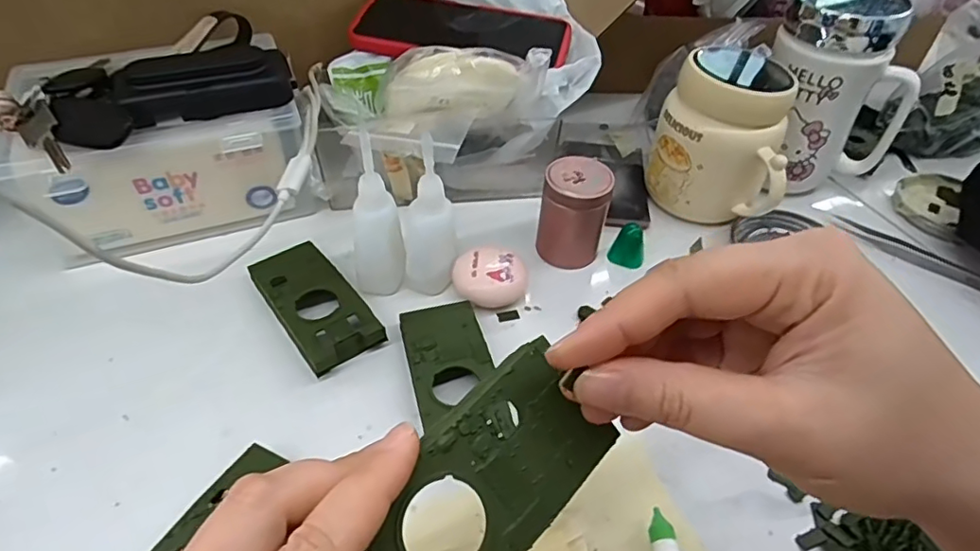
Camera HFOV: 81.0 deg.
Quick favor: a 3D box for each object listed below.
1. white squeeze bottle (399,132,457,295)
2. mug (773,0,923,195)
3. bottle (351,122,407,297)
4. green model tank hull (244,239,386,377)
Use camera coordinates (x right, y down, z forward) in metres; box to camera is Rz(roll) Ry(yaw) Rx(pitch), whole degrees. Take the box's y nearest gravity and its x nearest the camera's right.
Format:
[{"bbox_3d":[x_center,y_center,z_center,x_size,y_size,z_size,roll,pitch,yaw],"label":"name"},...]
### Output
[{"bbox_3d":[-0.038,-0.036,0.352,0.031,0.100,0.030,0,46,-3],"label":"white squeeze bottle"},{"bbox_3d":[0.251,-0.138,0.425,0.090,0.129,0.073,-5,47,-8],"label":"mug"},{"bbox_3d":[-0.069,-0.034,0.347,0.029,0.107,0.023,1,46,-2],"label":"bottle"},{"bbox_3d":[-0.112,0.015,0.362,0.046,0.019,0.108,-29,54,-27],"label":"green model tank hull"}]

